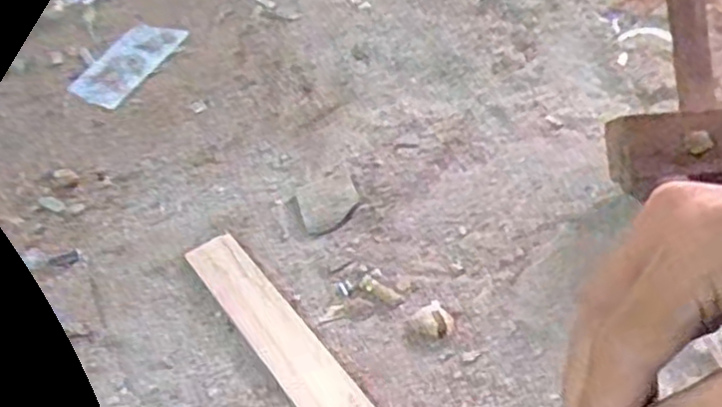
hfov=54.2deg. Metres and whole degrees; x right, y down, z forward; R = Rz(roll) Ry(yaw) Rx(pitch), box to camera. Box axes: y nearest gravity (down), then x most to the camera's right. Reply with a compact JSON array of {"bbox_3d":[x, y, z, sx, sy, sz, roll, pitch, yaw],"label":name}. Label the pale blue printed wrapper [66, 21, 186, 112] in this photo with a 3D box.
[{"bbox_3d":[-0.255,-0.154,0.763,0.080,0.009,0.135,16,48,21],"label":"pale blue printed wrapper"}]

